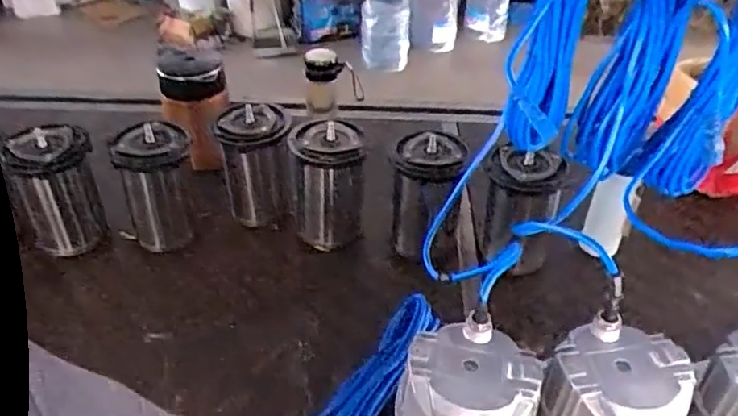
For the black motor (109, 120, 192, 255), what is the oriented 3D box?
[{"bbox_3d":[-0.372,-0.039,1.088,0.122,0.212,0.107,-12,40,-17],"label":"black motor"}]

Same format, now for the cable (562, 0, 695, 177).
[{"bbox_3d":[0.314,-0.188,0.726,0.093,0.375,0.109,13,39,14],"label":"cable"}]

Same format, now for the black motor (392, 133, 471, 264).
[{"bbox_3d":[0.100,-0.019,1.088,0.125,0.202,0.106,1,38,-1],"label":"black motor"}]

